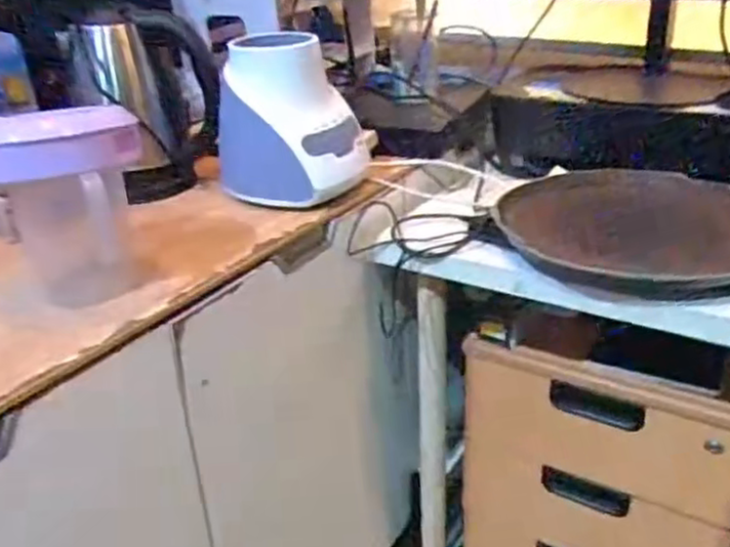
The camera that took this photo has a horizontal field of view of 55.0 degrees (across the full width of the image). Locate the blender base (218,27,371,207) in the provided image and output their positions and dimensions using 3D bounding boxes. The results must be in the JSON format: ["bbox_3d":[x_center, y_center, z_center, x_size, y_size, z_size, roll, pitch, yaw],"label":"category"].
[{"bbox_3d":[-0.098,-0.197,0.880,0.152,0.181,0.135,15,32,33],"label":"blender base"}]

